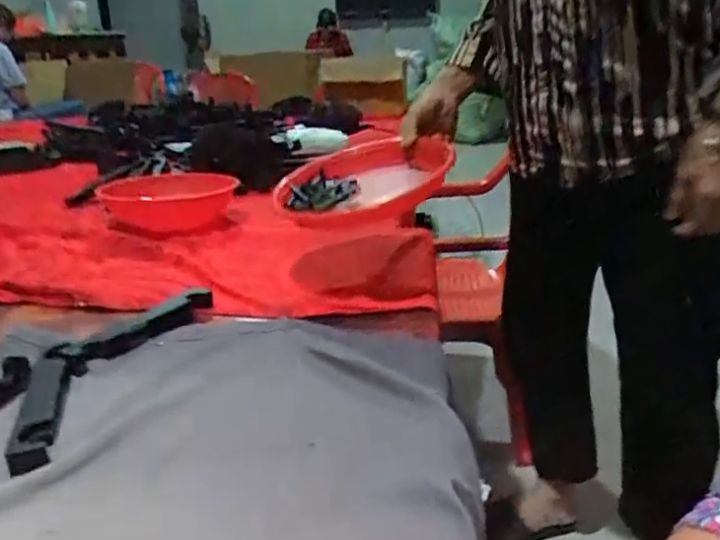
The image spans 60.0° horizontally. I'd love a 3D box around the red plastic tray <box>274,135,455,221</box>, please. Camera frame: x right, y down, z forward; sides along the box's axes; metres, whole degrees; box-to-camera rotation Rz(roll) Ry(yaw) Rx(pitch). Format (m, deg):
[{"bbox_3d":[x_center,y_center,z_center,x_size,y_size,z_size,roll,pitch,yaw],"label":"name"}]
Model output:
[{"bbox_3d":[0.007,-0.120,0.869,0.238,0.046,0.236,-8,25,9],"label":"red plastic tray"}]

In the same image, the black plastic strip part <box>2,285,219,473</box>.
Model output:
[{"bbox_3d":[-0.275,0.092,0.653,0.105,0.021,0.331,2,22,11],"label":"black plastic strip part"}]

